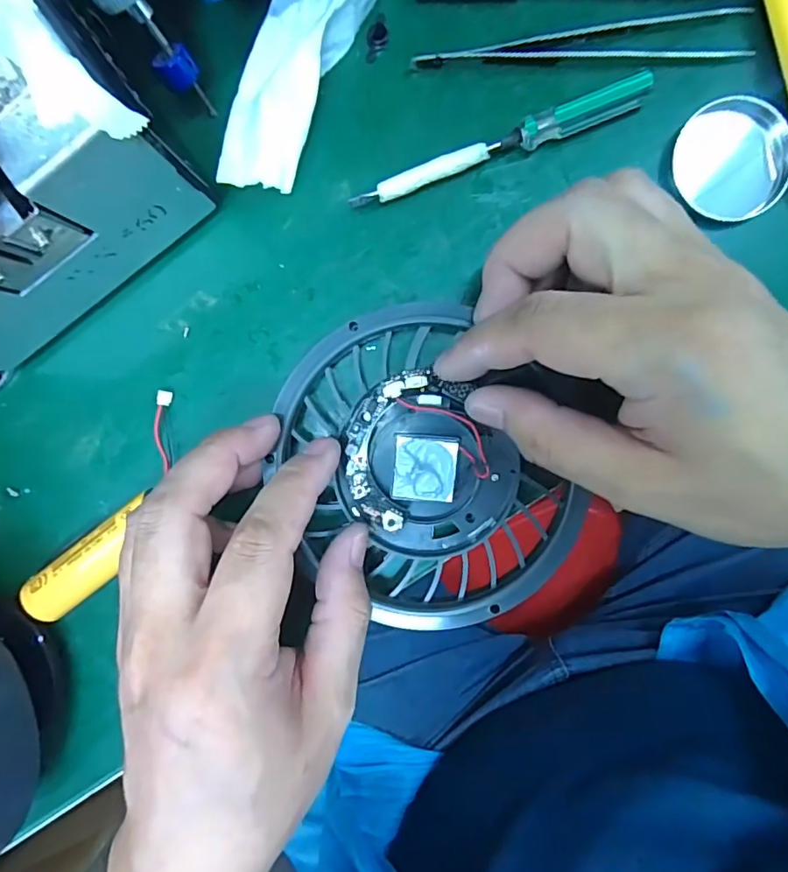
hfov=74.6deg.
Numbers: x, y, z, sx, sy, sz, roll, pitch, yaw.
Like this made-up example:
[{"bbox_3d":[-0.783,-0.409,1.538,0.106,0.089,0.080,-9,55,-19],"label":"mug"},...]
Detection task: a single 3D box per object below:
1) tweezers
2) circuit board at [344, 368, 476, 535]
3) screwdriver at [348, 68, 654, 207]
[{"bbox_3d":[0.076,-0.163,0.212,0.134,0.008,0.018,0,94,4],"label":"tweezers"},{"bbox_3d":[-0.001,0.003,0.219,0.039,0.008,0.070,25,95,2],"label":"circuit board"},{"bbox_3d":[0.043,-0.119,0.214,0.126,0.013,0.009,-20,92,5],"label":"screwdriver"}]

